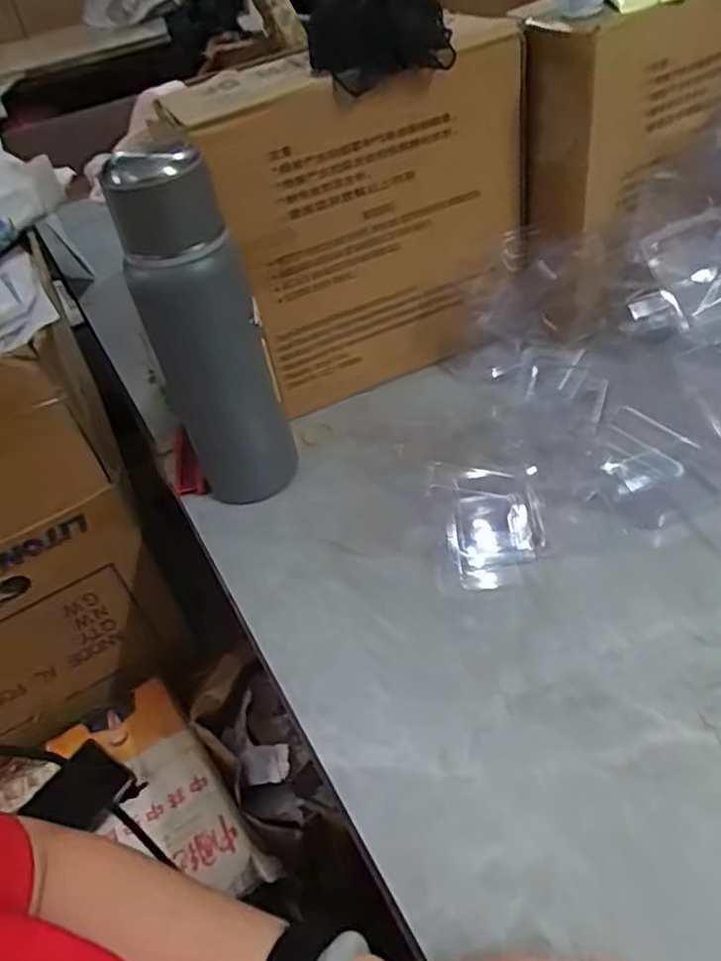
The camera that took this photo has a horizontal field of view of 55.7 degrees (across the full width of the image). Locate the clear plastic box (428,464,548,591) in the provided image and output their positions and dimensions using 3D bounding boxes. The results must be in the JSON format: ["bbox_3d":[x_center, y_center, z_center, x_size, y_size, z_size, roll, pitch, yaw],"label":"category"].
[{"bbox_3d":[0.100,0.027,0.515,0.075,0.024,0.103,-12,42,-1],"label":"clear plastic box"}]

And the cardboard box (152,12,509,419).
[{"bbox_3d":[0.002,-0.227,0.628,0.276,0.269,0.109,-21,43,-11],"label":"cardboard box"}]

